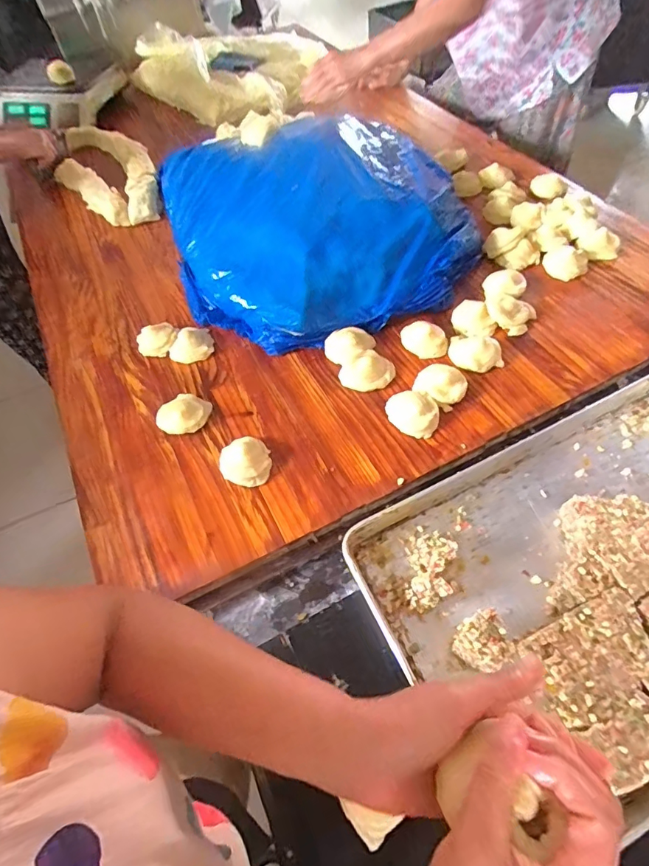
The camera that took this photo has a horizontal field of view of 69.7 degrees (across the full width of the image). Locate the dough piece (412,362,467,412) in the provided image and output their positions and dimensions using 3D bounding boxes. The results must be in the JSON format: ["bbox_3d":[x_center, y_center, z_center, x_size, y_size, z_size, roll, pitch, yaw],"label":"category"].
[{"bbox_3d":[0.193,-0.084,0.767,0.079,0.027,0.074,36,66,23],"label":"dough piece"}]

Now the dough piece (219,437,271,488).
[{"bbox_3d":[-0.122,0.044,0.715,0.077,0.032,0.075,-2,57,2],"label":"dough piece"}]

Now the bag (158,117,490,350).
[{"bbox_3d":[-0.021,-0.476,0.991,0.606,0.113,0.642,-16,58,-7],"label":"bag"}]

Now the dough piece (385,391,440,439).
[{"bbox_3d":[0.140,-0.036,0.739,0.079,0.032,0.079,-2,57,2],"label":"dough piece"}]

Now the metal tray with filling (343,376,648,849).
[{"bbox_3d":[0.383,0.163,0.592,0.609,0.043,0.399,-25,59,-12],"label":"metal tray with filling"}]

